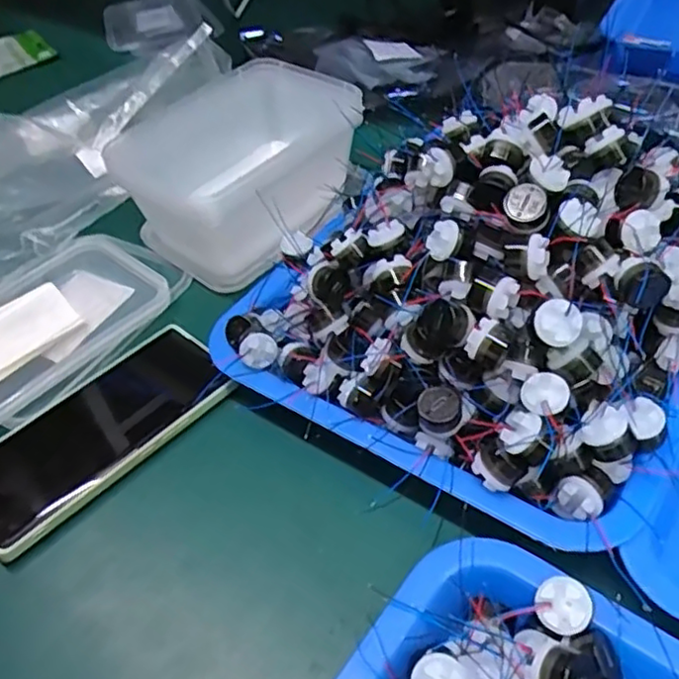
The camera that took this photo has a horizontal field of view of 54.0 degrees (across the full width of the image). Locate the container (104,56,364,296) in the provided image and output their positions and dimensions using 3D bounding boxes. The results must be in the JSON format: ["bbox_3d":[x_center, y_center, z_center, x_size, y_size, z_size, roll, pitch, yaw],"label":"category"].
[{"bbox_3d":[-0.064,-0.132,0.499,0.122,0.076,0.169,31,57,30],"label":"container"}]

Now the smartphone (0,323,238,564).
[{"bbox_3d":[-0.142,0.052,0.393,0.074,0.012,0.159,32,57,30],"label":"smartphone"}]

